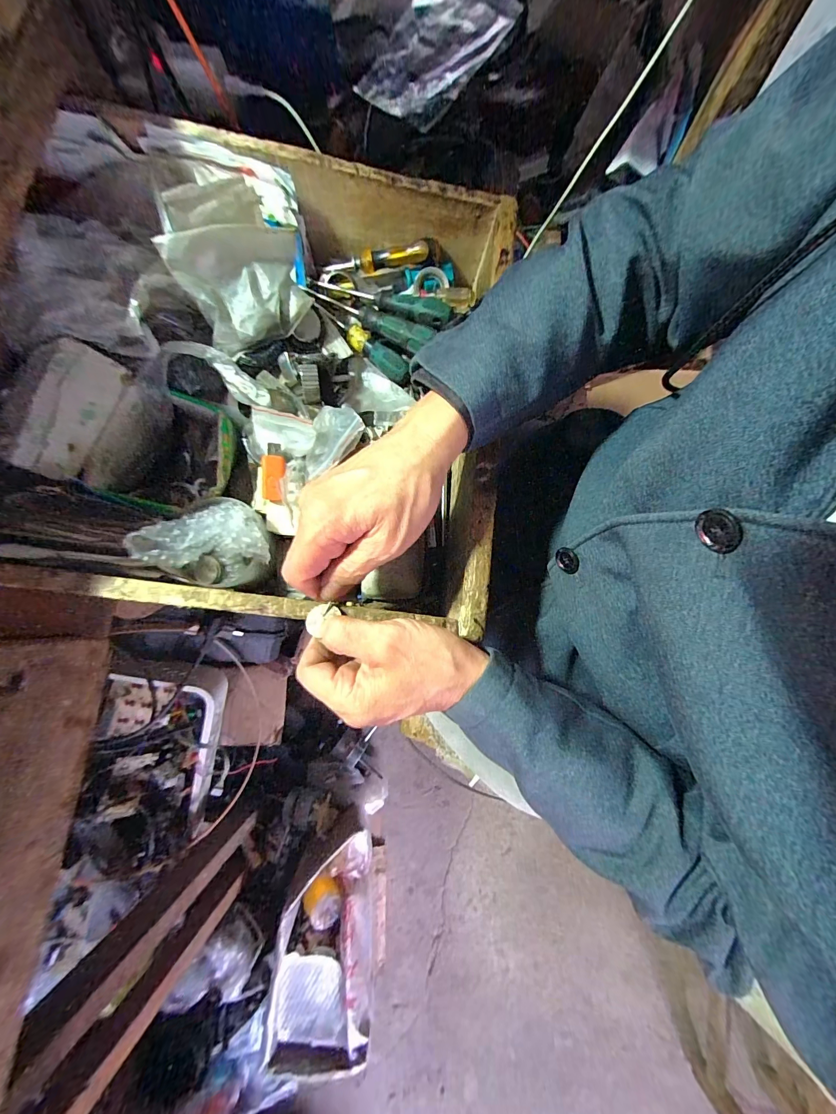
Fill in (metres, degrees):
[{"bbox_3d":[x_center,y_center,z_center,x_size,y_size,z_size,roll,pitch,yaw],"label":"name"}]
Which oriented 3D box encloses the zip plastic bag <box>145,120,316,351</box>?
[{"bbox_3d":[-0.158,-0.270,0.321,0.107,0.078,0.156,-9,78,-2],"label":"zip plastic bag"}]

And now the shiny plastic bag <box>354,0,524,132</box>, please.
[{"bbox_3d":[0.027,-0.721,0.527,0.132,0.059,0.214,42,81,8],"label":"shiny plastic bag"}]

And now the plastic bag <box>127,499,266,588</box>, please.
[{"bbox_3d":[-0.159,-0.015,0.301,0.082,0.073,0.073,15,79,3],"label":"plastic bag"}]

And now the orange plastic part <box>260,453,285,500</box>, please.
[{"bbox_3d":[-0.130,-0.071,0.330,0.020,0.004,0.039,3,92,1],"label":"orange plastic part"}]

